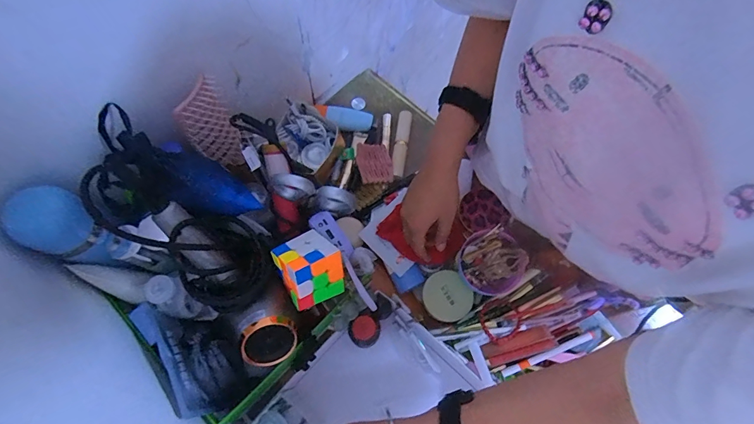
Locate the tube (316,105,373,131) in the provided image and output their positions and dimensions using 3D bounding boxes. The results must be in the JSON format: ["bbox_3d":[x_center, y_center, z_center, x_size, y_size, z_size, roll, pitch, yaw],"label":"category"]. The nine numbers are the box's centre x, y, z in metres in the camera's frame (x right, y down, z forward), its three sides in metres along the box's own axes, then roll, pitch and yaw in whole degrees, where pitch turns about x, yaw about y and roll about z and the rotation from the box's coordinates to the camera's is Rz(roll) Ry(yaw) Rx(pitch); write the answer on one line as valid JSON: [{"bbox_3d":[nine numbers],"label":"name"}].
[{"bbox_3d":[-0.056,-0.160,0.667,0.096,0.017,0.042,13,69,-10],"label":"tube"}]

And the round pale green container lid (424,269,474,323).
[{"bbox_3d":[0.100,0.122,0.566,0.064,0.015,0.069,1,69,-2],"label":"round pale green container lid"}]

